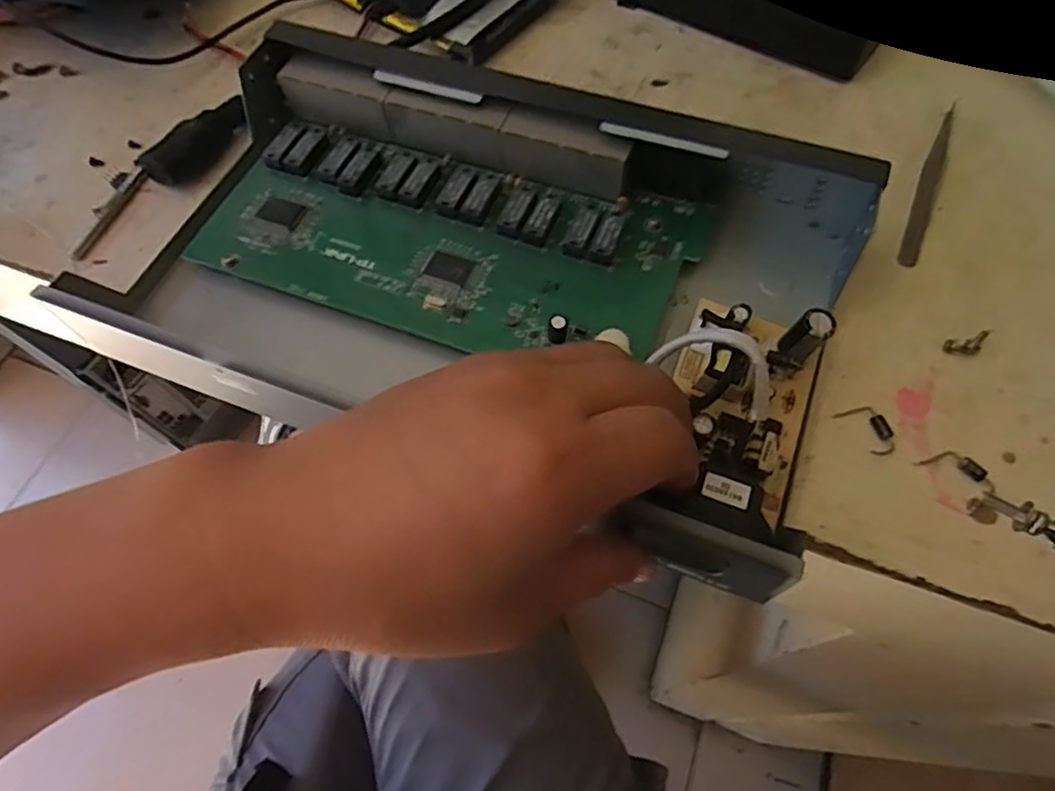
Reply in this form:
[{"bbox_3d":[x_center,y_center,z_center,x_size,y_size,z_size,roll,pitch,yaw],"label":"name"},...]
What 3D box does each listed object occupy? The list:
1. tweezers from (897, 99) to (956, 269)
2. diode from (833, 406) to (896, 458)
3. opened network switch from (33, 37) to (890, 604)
[{"bbox_3d":[0.190,-0.099,0.298,0.010,0.004,0.103,24,67,13],"label":"tweezers"},{"bbox_3d":[0.132,0.013,0.244,0.013,0.004,0.023,-33,68,-11],"label":"diode"},{"bbox_3d":[-0.015,-0.064,0.268,0.286,0.045,0.196,20,68,12],"label":"opened network switch"}]

